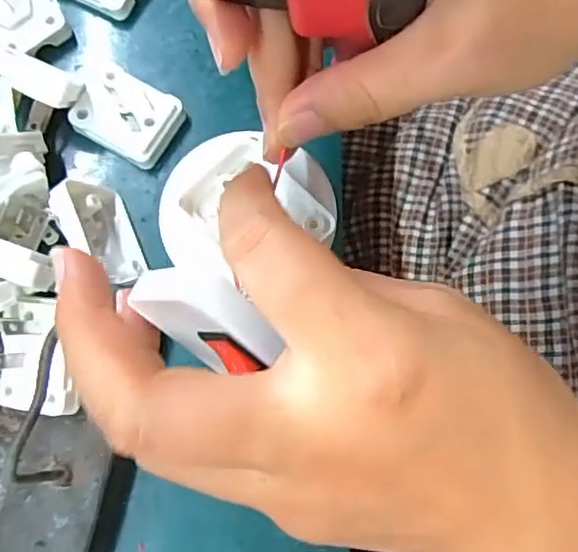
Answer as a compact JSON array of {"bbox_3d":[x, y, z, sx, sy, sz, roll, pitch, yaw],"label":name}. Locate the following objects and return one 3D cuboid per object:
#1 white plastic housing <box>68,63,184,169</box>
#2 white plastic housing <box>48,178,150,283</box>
[{"bbox_3d":[-0.081,-0.079,0.301,0.054,0.015,0.036,30,81,7],"label":"white plastic housing"},{"bbox_3d":[-0.086,-0.019,0.280,0.025,0.035,0.047,-24,79,-4],"label":"white plastic housing"}]

